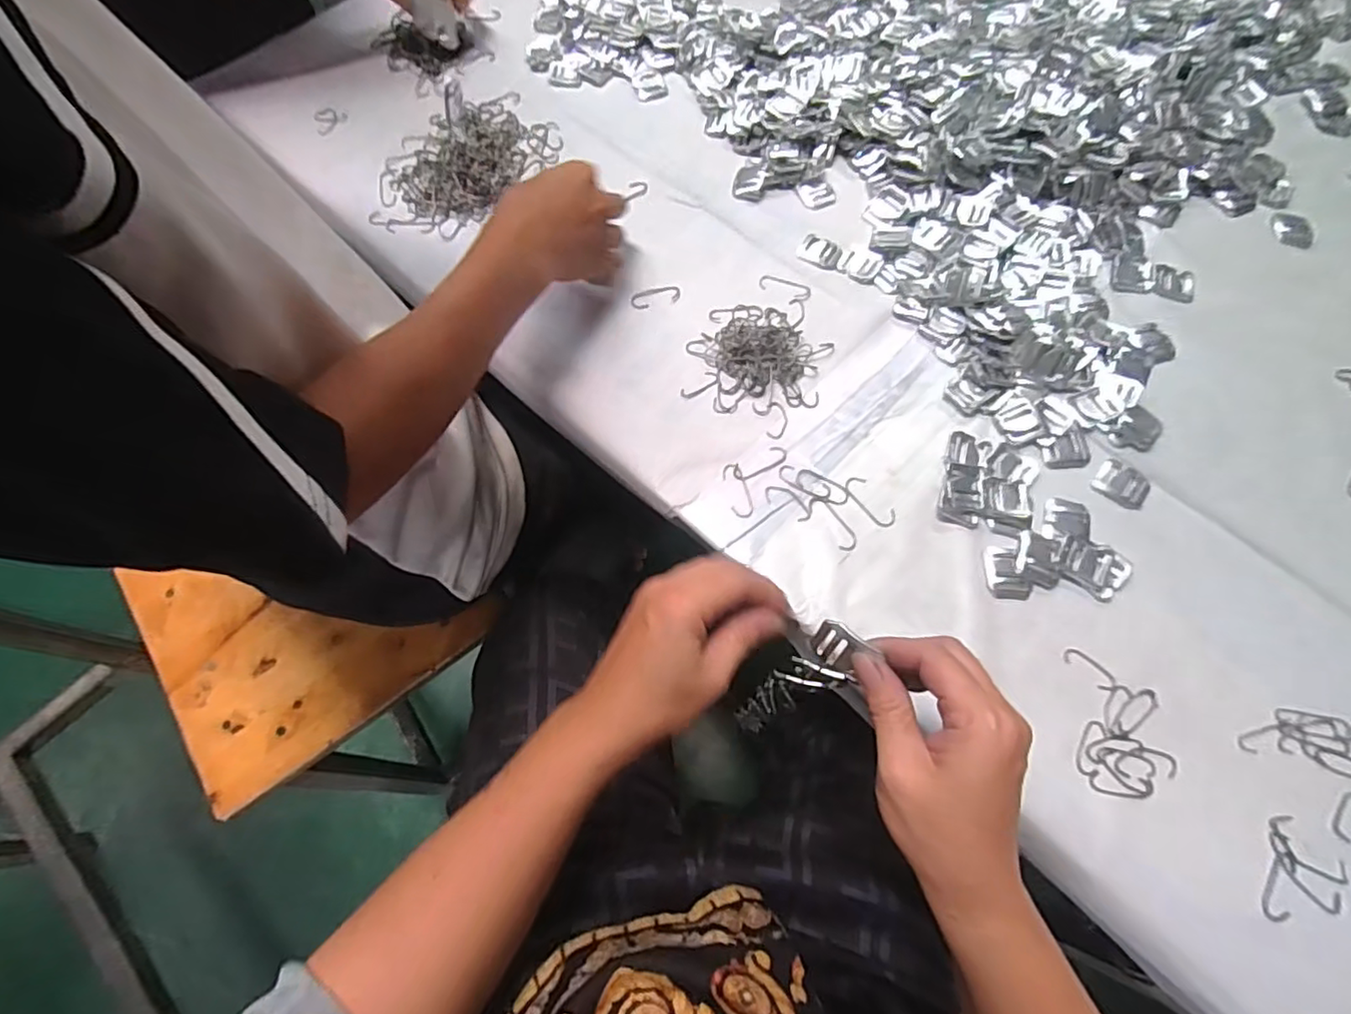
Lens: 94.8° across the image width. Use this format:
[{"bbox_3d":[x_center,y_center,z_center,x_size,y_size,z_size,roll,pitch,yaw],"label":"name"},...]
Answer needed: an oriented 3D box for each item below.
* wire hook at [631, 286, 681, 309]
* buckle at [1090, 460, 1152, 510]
[{"bbox_3d":[-0.017,-0.181,0.530,0.042,0.004,0.018,-13,67,-5],"label":"wire hook"},{"bbox_3d":[0.325,-0.017,0.452,0.035,0.004,0.032,39,73,16],"label":"buckle"}]

